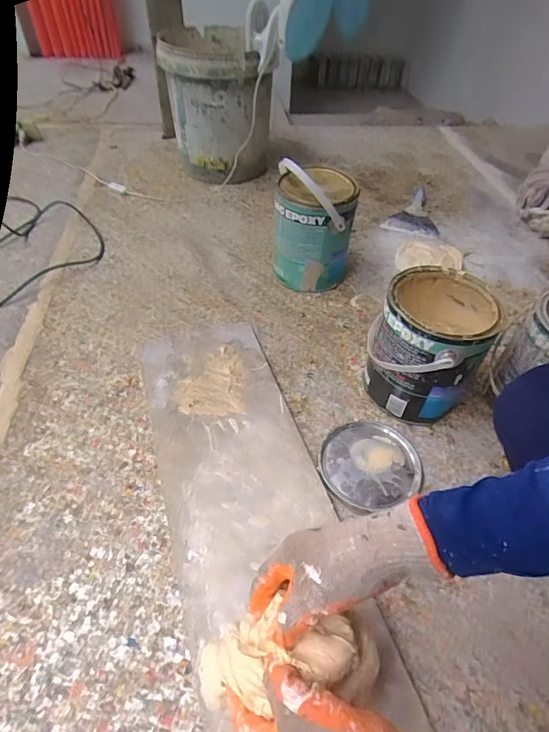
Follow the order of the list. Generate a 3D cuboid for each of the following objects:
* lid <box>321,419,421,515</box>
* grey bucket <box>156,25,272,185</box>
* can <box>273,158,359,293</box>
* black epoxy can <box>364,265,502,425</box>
[{"bbox_3d":[0.141,0.142,0.636,0.150,0.011,0.131,-14,50,-15],"label":"lid"},{"bbox_3d":[-0.154,-0.741,1.215,0.272,0.334,0.346,0,48,-3],"label":"grey bucket"},{"bbox_3d":[0.082,-0.287,0.881,0.153,0.234,0.145,7,48,4],"label":"can"},{"bbox_3d":[0.235,-0.028,0.674,0.155,0.191,0.161,1,48,-1],"label":"black epoxy can"}]

